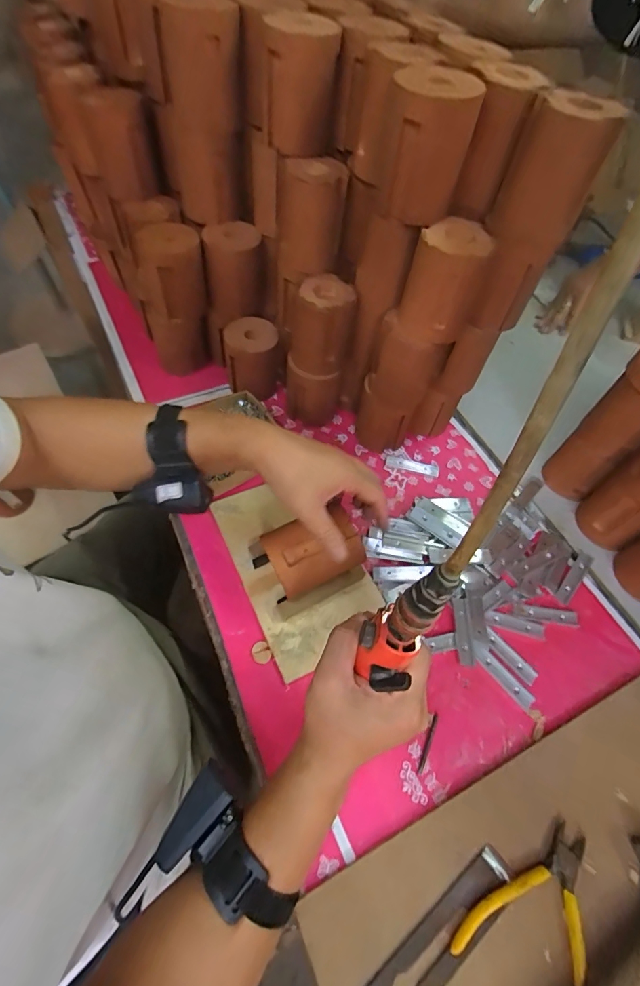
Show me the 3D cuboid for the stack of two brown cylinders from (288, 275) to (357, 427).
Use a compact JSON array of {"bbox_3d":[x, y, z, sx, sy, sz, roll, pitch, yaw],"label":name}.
[{"bbox_3d":[-0.002,-0.195,0.599,0.085,0.185,0.080,6,58,-1],"label":"stack of two brown cylinders"}]

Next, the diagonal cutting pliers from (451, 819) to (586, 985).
[{"bbox_3d":[0.195,0.360,0.363,0.108,0.020,0.140,36,62,17],"label":"diagonal cutting pliers"}]

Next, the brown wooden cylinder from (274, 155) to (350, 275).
[{"bbox_3d":[-0.014,-0.338,0.523,0.082,0.105,0.065,2,58,-3],"label":"brown wooden cylinder"}]

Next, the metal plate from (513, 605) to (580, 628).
[{"bbox_3d":[0.282,0.153,0.528,0.080,0.004,0.020,9,58,1],"label":"metal plate"}]

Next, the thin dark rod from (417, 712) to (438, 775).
[{"bbox_3d":[0.112,0.259,0.438,0.005,0.004,0.058,24,59,10],"label":"thin dark rod"}]

